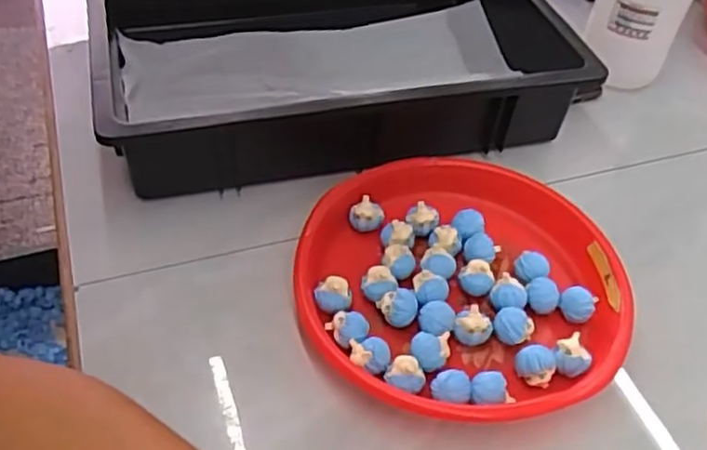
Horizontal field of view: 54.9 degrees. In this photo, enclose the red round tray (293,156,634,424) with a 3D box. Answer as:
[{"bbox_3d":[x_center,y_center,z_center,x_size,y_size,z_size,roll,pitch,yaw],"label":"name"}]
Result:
[{"bbox_3d":[0.083,0.045,0.544,0.246,0.039,0.245,2,47,-3],"label":"red round tray"}]

